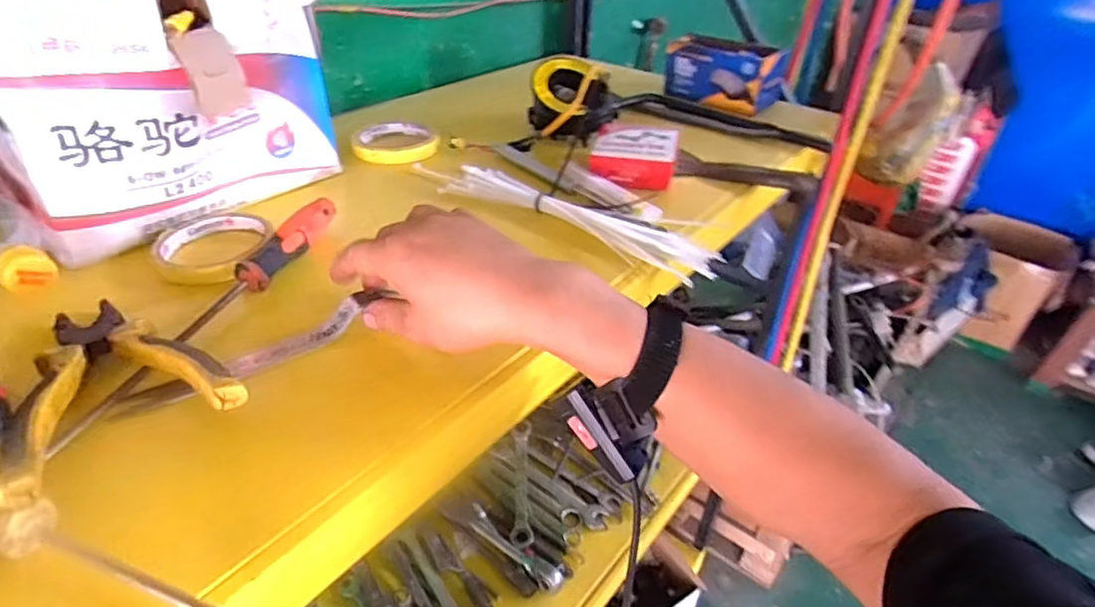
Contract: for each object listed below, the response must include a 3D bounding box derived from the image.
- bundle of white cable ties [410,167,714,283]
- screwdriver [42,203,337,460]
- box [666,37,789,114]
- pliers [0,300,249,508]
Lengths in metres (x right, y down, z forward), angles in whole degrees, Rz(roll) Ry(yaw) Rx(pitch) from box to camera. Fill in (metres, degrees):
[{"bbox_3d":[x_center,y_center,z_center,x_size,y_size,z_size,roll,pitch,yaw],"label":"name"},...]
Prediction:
[{"bbox_3d":[0.014,-0.080,0.535,0.283,0.024,0.050,22,41,25],"label":"bundle of white cable ties"},{"bbox_3d":[-0.227,-0.004,0.406,0.023,0.028,0.255,12,38,14],"label":"screwdriver"},{"bbox_3d":[0.240,-0.317,0.801,0.058,0.077,0.159,-29,46,-34],"label":"box"},{"bbox_3d":[-0.257,0.035,0.339,0.101,0.032,0.177,-27,45,-33],"label":"pliers"}]

